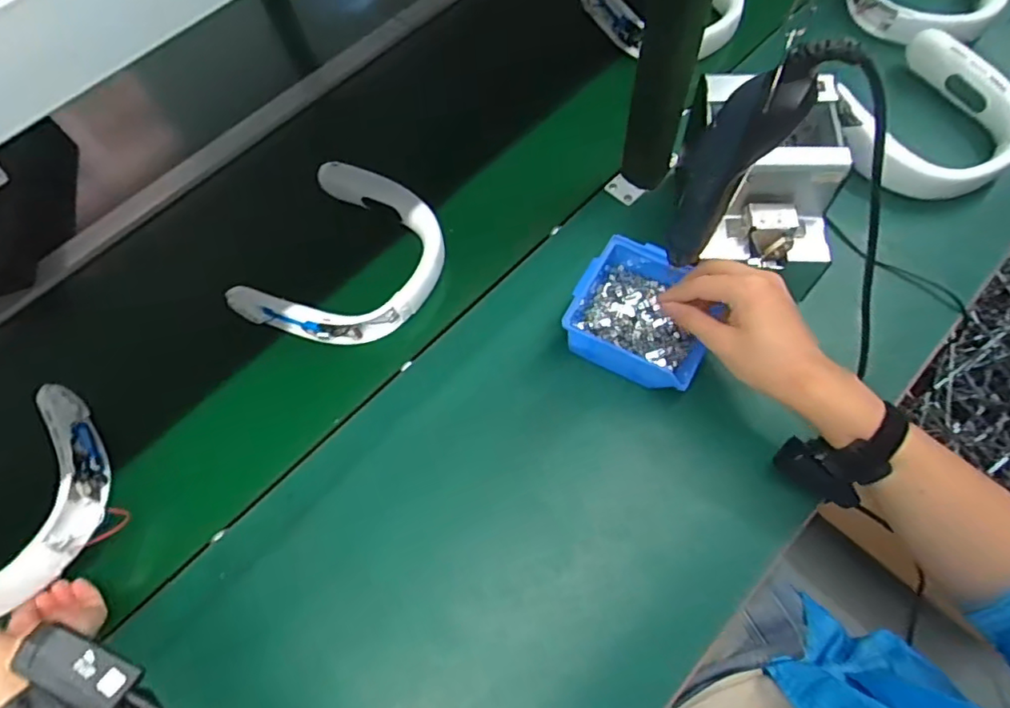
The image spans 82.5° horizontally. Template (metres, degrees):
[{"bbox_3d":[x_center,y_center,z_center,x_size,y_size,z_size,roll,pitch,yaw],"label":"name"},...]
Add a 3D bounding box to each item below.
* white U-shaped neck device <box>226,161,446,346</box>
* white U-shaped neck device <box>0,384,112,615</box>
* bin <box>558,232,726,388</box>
[{"bbox_3d":[-0.177,-0.109,0.665,0.189,0.047,0.209,19,68,12],"label":"white U-shaped neck device"},{"bbox_3d":[-0.484,0.152,0.551,0.180,0.066,0.199,-33,68,-11],"label":"white U-shaped neck device"},{"bbox_3d":[0.140,-0.038,0.596,0.139,0.062,0.133,25,69,14],"label":"bin"}]

